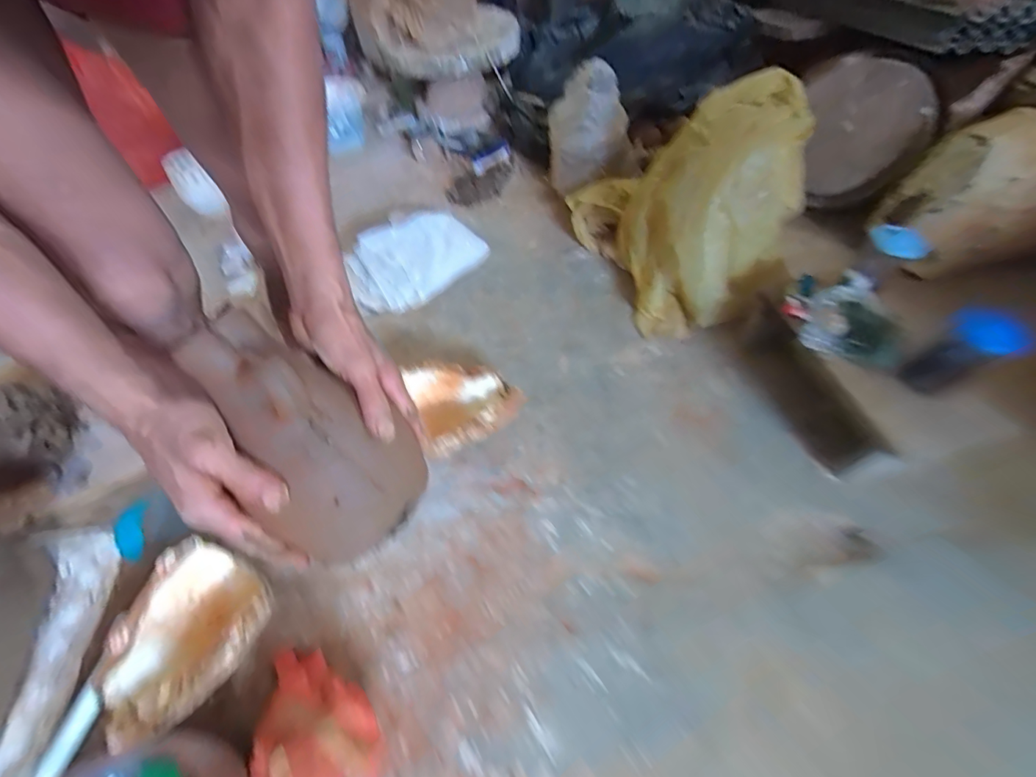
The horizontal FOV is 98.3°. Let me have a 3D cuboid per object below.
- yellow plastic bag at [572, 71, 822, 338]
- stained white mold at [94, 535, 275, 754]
[{"bbox_3d":[0.381,-0.441,1.035,0.343,0.382,0.495,-18,55,-10],"label":"yellow plastic bag"},{"bbox_3d":[-0.483,0.367,0.647,0.201,0.092,0.234,28,60,21],"label":"stained white mold"}]

